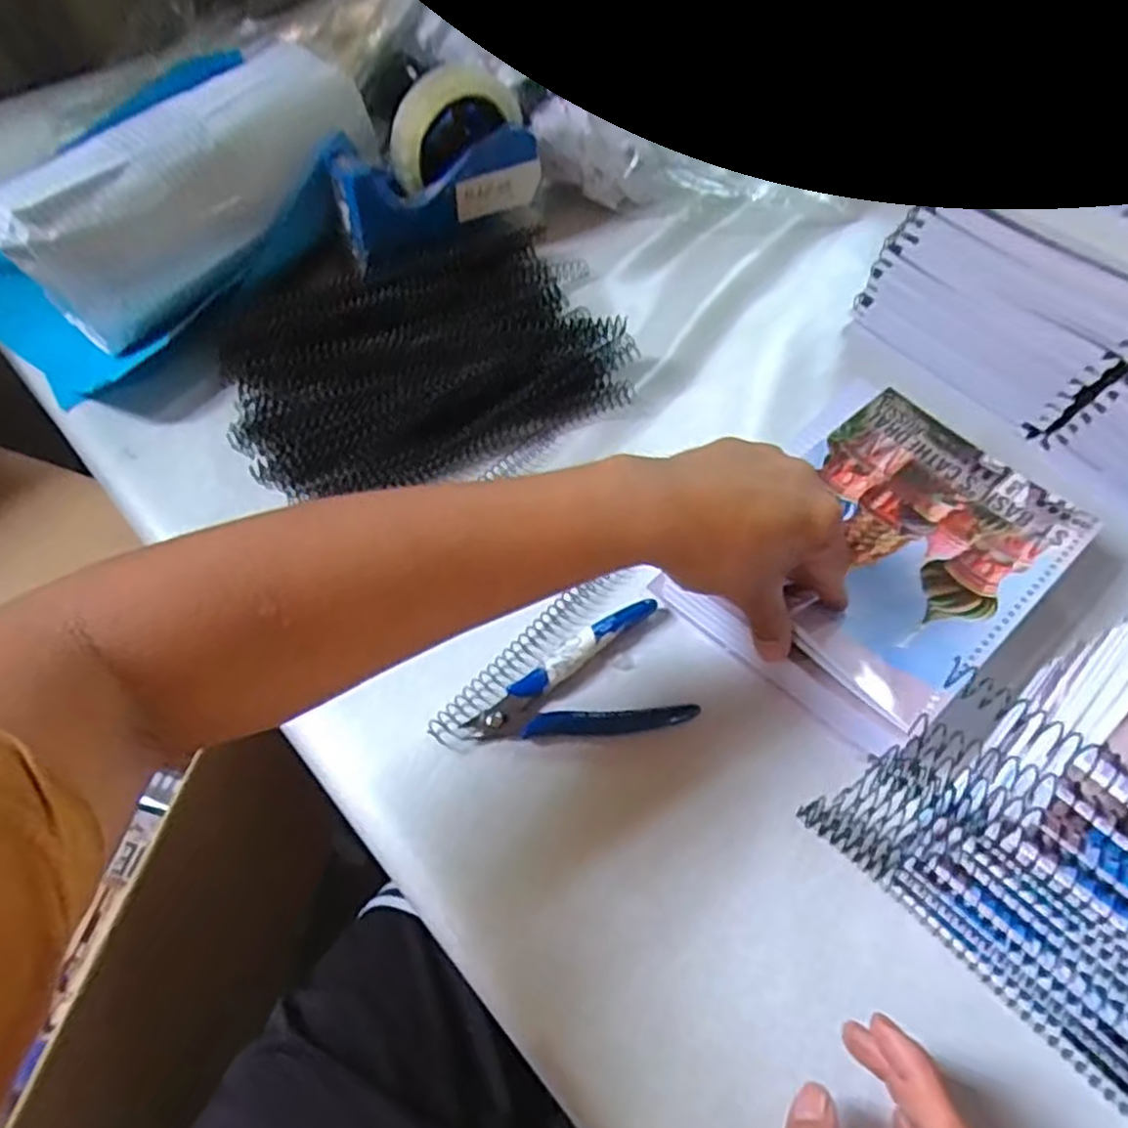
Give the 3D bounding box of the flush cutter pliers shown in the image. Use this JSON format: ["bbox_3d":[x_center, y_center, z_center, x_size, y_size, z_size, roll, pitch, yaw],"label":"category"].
[{"bbox_3d":[0.005,0.066,0.384,0.117,0.012,0.068,-17,60,-12],"label":"flush cutter pliers"}]

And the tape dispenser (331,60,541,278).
[{"bbox_3d":[-0.093,-0.289,0.531,0.156,0.090,0.059,-31,64,-19],"label":"tape dispenser"}]

